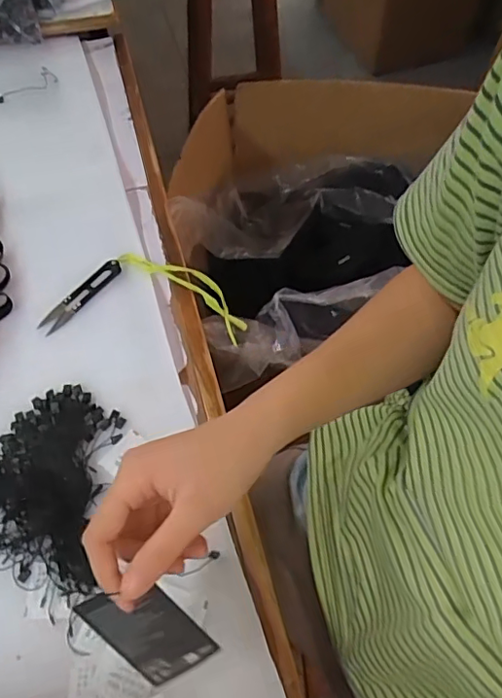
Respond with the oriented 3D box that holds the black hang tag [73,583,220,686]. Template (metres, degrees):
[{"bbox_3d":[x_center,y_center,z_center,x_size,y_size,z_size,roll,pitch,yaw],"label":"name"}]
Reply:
[{"bbox_3d":[-0.062,0.172,0.340,0.045,0.084,0.006,-32,25,-3],"label":"black hang tag"}]

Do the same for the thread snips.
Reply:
[{"bbox_3d":[-0.172,-0.055,0.564,0.022,0.007,0.104,33,63,18],"label":"thread snips"}]

